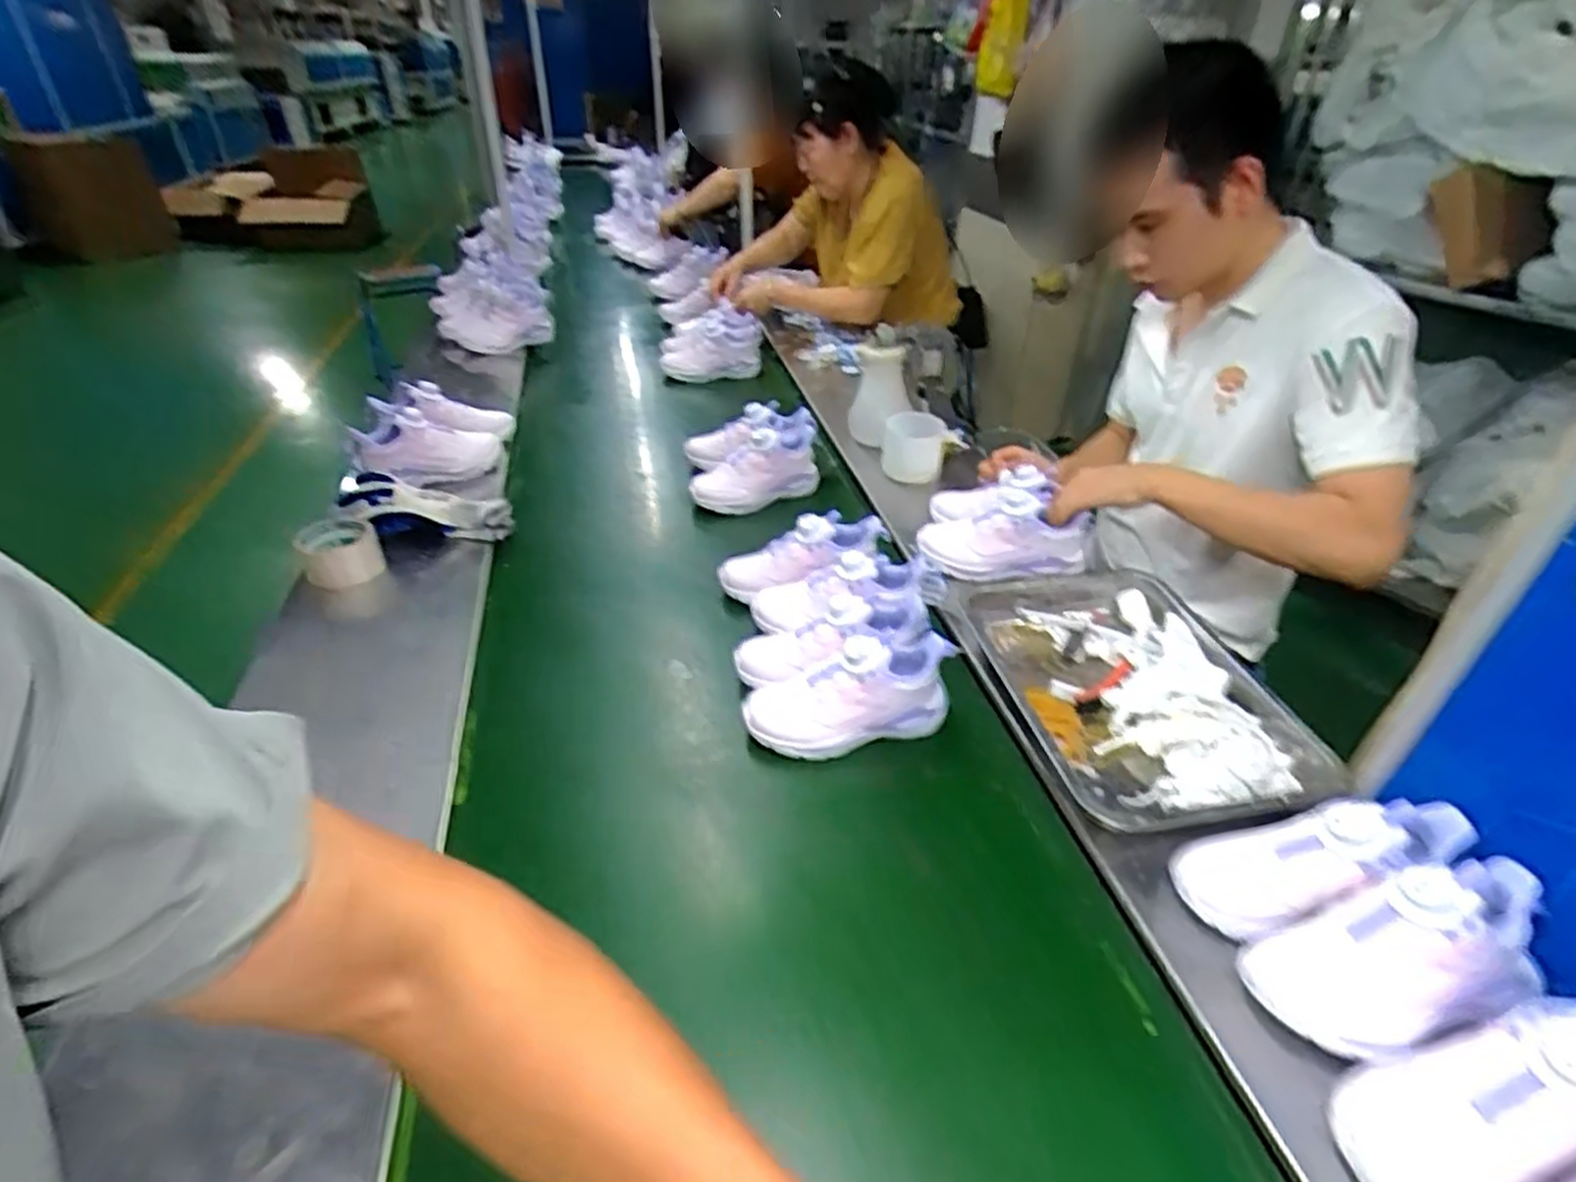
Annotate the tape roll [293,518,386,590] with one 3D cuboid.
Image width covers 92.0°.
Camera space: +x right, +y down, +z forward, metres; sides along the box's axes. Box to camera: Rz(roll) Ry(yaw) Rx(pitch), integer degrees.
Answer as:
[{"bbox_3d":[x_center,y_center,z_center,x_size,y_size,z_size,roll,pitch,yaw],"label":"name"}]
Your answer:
[{"bbox_3d":[-0.621,-0.052,1.057,0.097,0.069,0.097,-22,40,-27],"label":"tape roll"}]

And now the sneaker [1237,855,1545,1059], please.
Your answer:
[{"bbox_3d":[0.432,0.256,0.533,0.209,0.089,0.085,-21,36,2],"label":"sneaker"}]

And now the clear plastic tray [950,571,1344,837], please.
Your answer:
[{"bbox_3d":[0.359,0.098,0.818,0.261,0.071,0.388,-8,35,-9],"label":"clear plastic tray"}]

